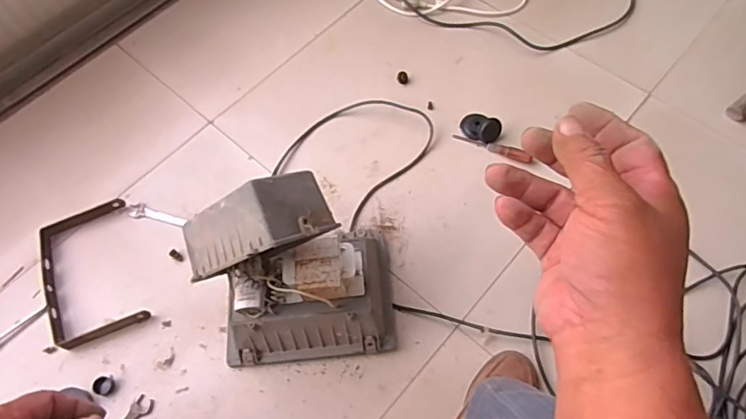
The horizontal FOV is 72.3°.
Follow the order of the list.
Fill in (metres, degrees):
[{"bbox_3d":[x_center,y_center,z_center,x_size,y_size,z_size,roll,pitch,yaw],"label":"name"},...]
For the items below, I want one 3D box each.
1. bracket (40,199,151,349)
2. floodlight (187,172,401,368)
[{"bbox_3d":[-0.464,0.102,0.835,0.153,0.026,0.224,-21,68,-8],"label":"bracket"},{"bbox_3d":[-0.106,0.082,0.689,0.263,0.293,0.190,-8,64,-2],"label":"floodlight"}]

